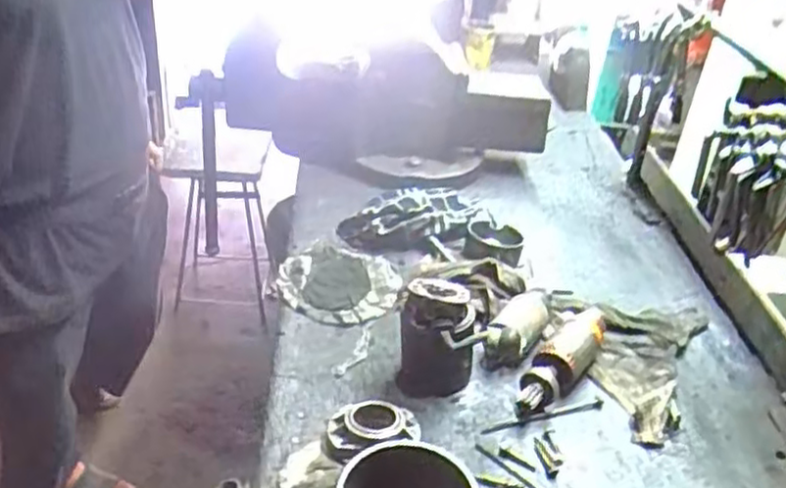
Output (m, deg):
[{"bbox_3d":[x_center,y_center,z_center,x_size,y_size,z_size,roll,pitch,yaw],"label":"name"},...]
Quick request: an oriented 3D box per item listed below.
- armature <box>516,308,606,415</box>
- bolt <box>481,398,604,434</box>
[{"bbox_3d":[0.190,0.129,0.830,0.049,0.046,0.181,26,38,31],"label":"armature"},{"bbox_3d":[0.161,0.184,0.788,0.146,0.004,0.013,-8,34,-19],"label":"bolt"}]

